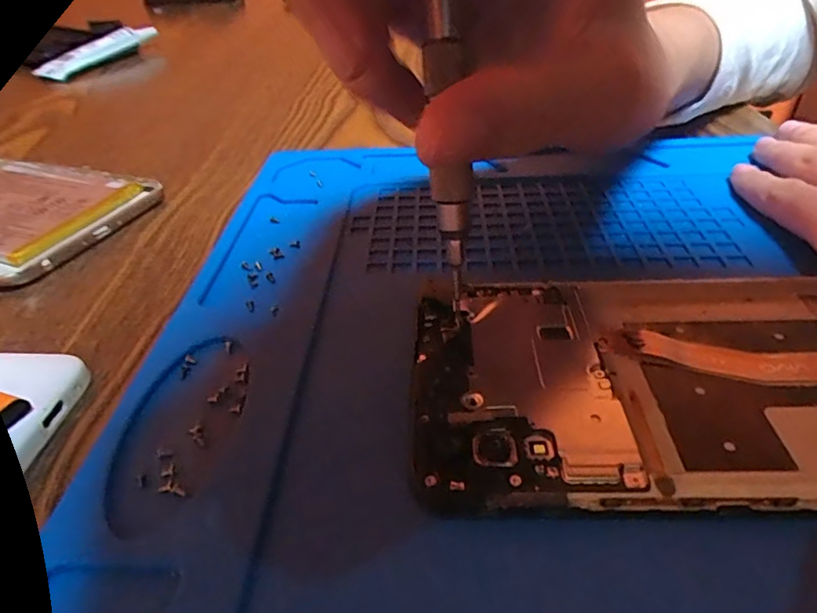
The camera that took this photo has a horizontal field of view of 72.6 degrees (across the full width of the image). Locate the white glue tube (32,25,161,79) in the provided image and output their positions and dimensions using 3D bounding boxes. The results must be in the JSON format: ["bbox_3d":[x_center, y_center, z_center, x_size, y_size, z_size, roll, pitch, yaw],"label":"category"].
[{"bbox_3d":[-0.228,-0.191,0.418,0.013,0.022,0.109,11,40,21],"label":"white glue tube"}]

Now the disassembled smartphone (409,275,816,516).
[{"bbox_3d":[0.063,0.015,0.128,0.123,0.008,0.069,-3,37,3],"label":"disassembled smartphone"}]

